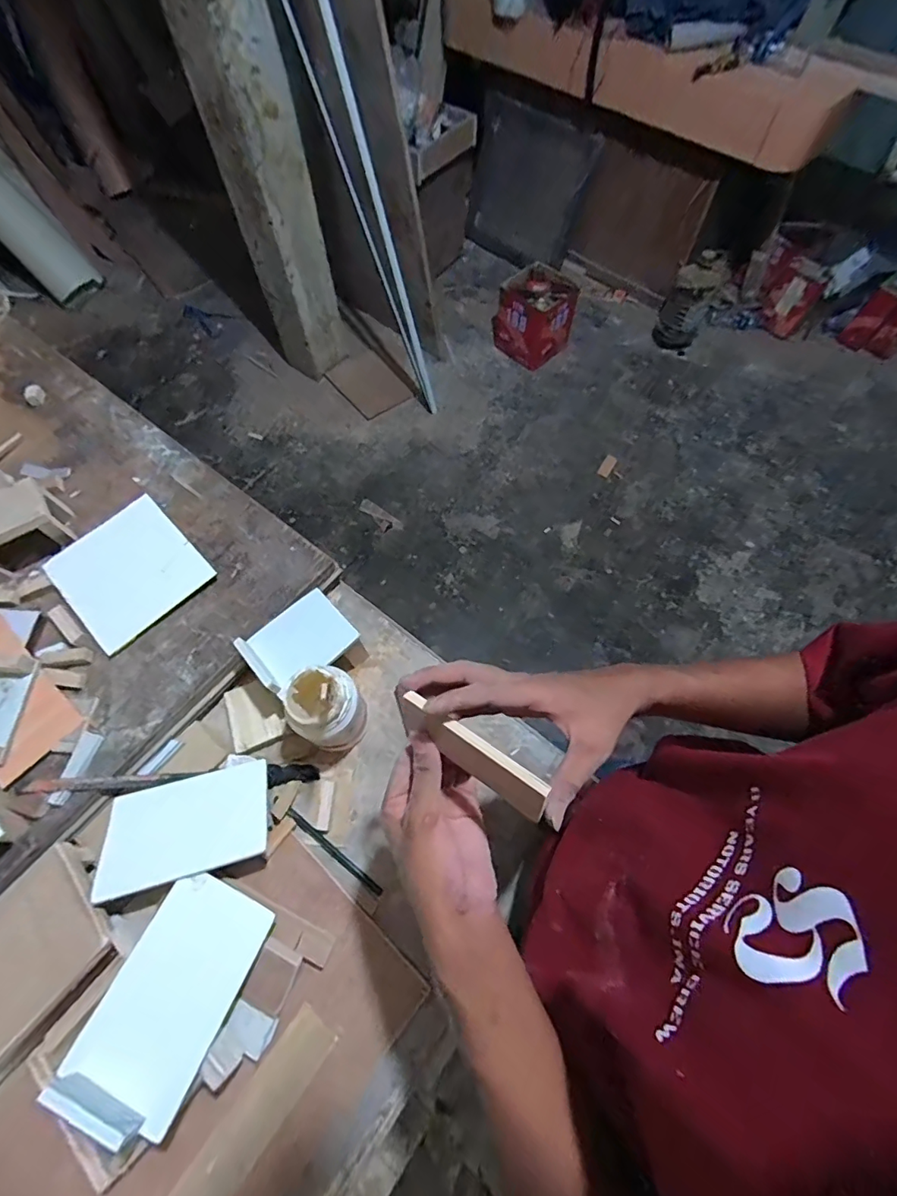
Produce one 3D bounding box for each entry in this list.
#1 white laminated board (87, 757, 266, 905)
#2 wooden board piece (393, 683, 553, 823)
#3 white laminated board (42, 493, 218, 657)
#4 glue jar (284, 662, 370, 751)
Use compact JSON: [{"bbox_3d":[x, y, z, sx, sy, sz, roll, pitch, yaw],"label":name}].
[{"bbox_3d":[-0.276,0.239,0.505,0.161,0.008,0.103,-12,48,-13],"label":"white laminated board"},{"bbox_3d":[0.012,0.102,0.318,0.114,0.033,0.008,27,36,24],"label":"wooden board piece"},{"bbox_3d":[-0.415,-0.038,0.623,0.156,0.008,0.164,-43,77,-13],"label":"white laminated board"},{"bbox_3d":[-0.131,0.123,0.536,0.075,0.117,0.074,0,64,0],"label":"glue jar"}]

